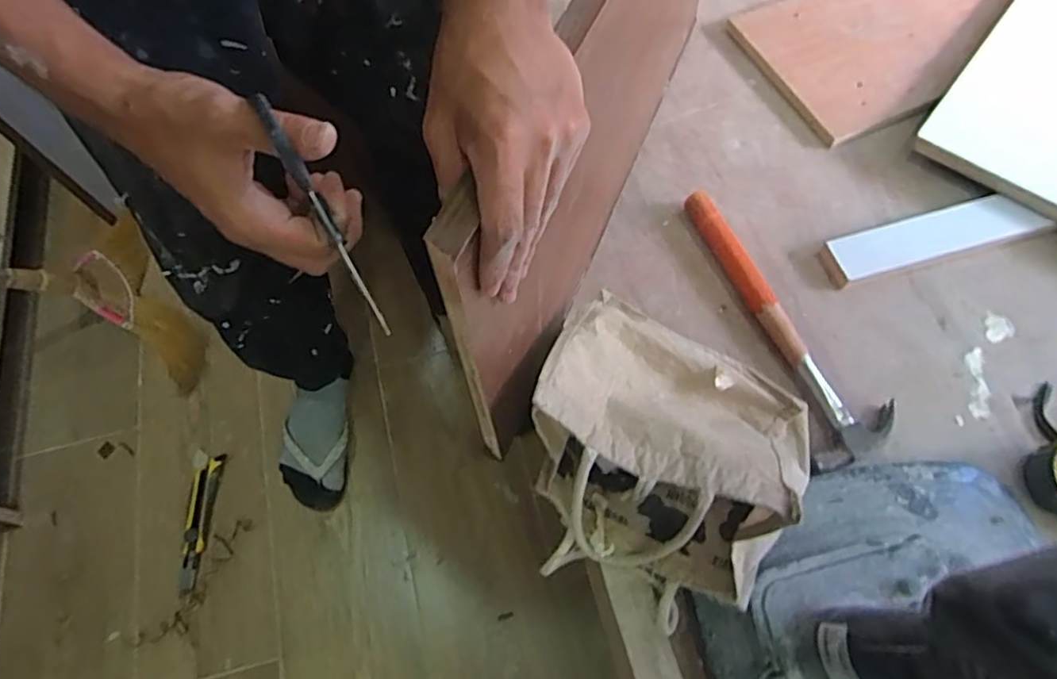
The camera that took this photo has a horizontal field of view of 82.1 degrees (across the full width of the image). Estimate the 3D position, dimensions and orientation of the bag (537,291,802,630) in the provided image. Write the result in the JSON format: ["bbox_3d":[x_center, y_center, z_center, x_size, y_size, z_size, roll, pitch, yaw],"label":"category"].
[{"bbox_3d":[0.107,0.090,0.494,0.220,0.118,0.228,28,69,15],"label":"bag"}]

